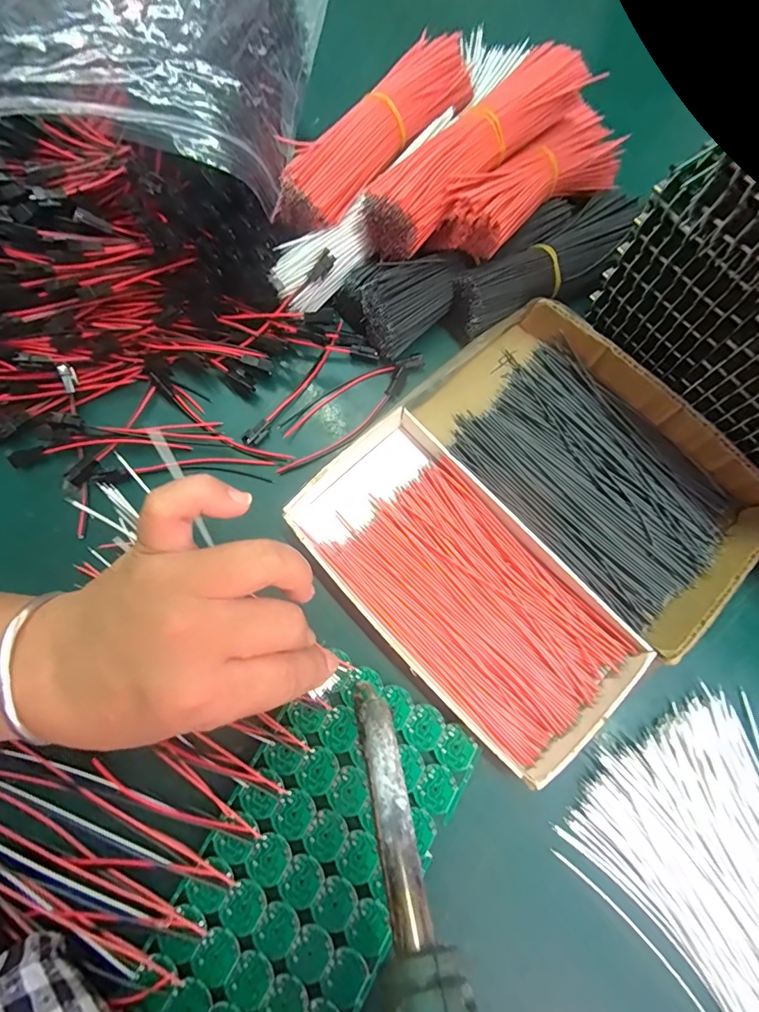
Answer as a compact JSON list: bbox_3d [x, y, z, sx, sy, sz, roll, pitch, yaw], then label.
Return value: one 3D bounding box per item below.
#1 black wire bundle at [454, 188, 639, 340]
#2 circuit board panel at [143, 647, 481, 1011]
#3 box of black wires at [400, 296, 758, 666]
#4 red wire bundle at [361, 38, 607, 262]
[{"bbox_3d":[0.110,-0.154,0.289,0.148,0.032,0.039,-37,79,-9],"label":"black wire bundle"},{"bbox_3d":[-0.036,0.178,0.219,0.096,0.004,0.190,30,78,6],"label":"circuit board panel"},{"bbox_3d":[0.123,-0.028,0.265,0.111,0.023,0.192,-42,80,-10],"label":"box of black wires"},{"bbox_3d":[0.056,-0.198,0.261,0.149,0.042,0.034,-42,80,-10],"label":"red wire bundle"}]

